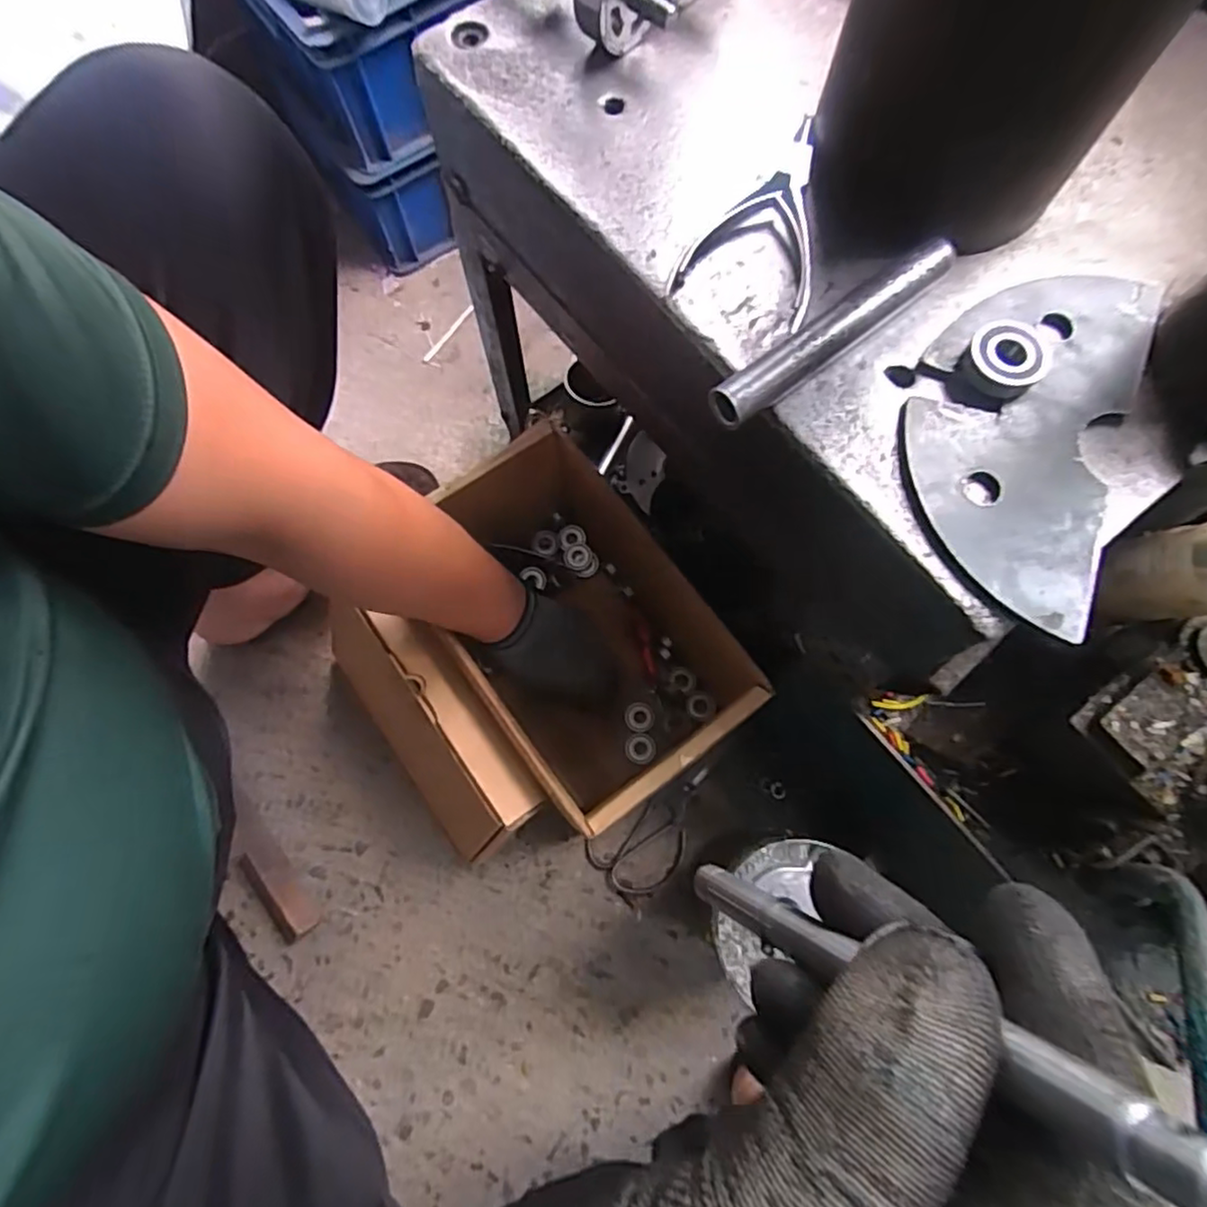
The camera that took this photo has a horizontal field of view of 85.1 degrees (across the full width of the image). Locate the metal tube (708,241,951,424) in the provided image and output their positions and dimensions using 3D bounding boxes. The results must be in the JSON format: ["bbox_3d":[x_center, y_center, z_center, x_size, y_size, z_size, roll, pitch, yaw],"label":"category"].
[{"bbox_3d":[0.112,-0.129,0.315,0.141,0.023,0.019,-35,76,-9],"label":"metal tube"}]

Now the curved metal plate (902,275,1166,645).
[{"bbox_3d":[0.196,-0.086,0.310,0.094,0.008,0.191,22,75,7],"label":"curved metal plate"}]

